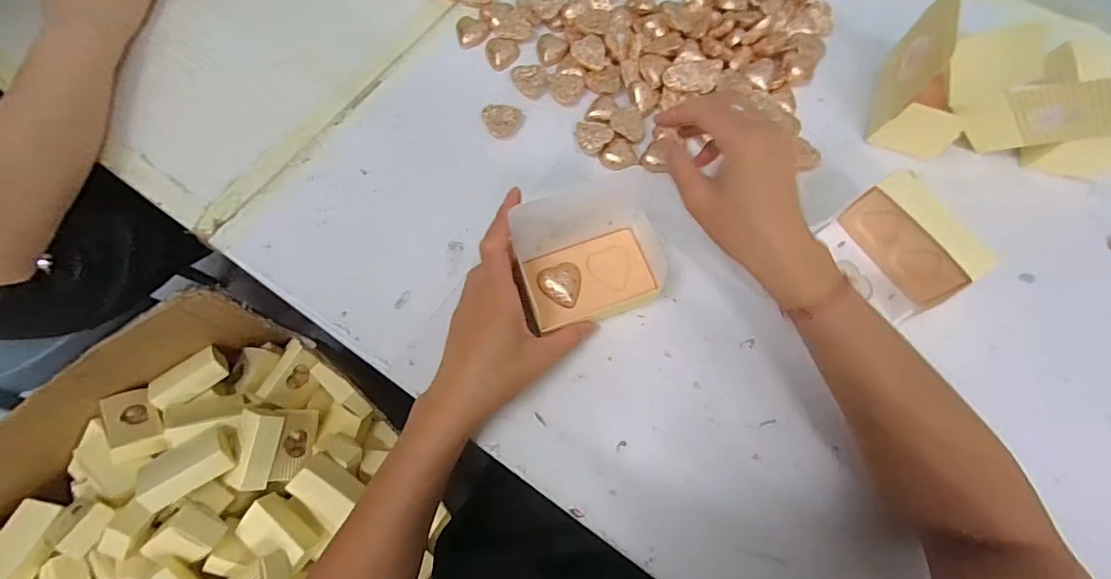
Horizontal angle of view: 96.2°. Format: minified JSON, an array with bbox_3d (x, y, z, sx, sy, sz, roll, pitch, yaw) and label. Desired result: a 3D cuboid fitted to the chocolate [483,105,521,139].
[{"bbox_3d":[-0.047,-0.149,0.445,0.033,0.013,0.030,-5,70,-3],"label":"chocolate"}]

